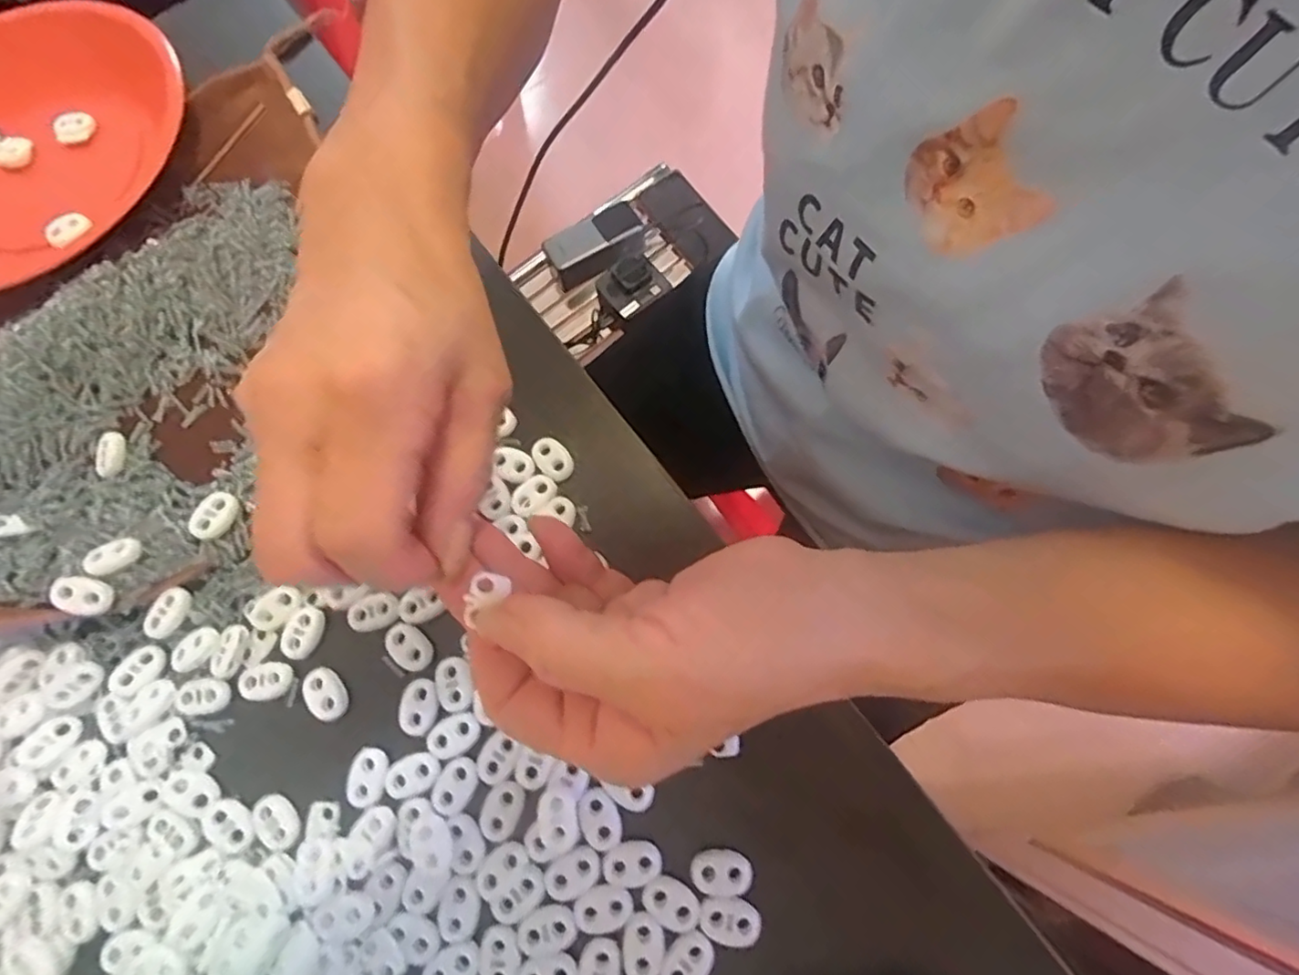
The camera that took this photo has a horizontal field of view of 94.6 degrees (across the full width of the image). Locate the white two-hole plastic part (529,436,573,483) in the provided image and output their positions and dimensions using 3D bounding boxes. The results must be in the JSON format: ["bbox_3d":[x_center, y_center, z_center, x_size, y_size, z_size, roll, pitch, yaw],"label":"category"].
[{"bbox_3d":[-0.046,-0.014,0.281,0.022,0.004,0.015,41,78,13],"label":"white two-hole plastic part"}]

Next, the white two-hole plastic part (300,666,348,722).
[{"bbox_3d":[-0.141,0.089,0.259,0.015,0.004,0.023,-41,76,-10],"label":"white two-hole plastic part"}]

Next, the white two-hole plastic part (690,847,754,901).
[{"bbox_3d":[0.028,0.149,0.231,0.023,0.004,0.016,2,73,3],"label":"white two-hole plastic part"}]

